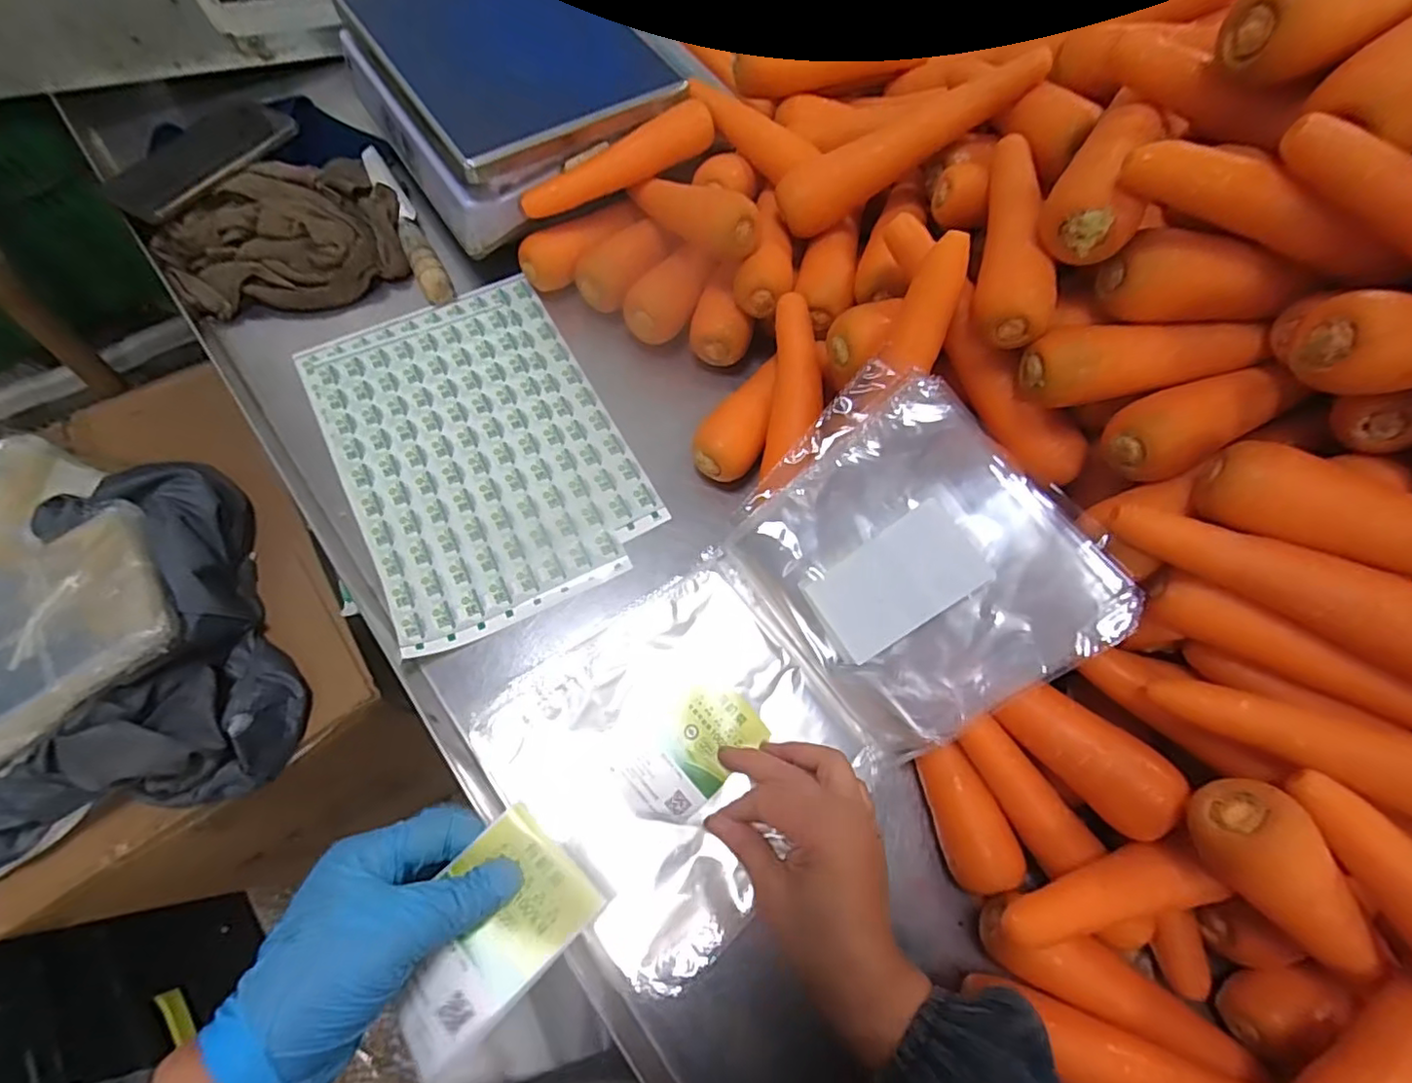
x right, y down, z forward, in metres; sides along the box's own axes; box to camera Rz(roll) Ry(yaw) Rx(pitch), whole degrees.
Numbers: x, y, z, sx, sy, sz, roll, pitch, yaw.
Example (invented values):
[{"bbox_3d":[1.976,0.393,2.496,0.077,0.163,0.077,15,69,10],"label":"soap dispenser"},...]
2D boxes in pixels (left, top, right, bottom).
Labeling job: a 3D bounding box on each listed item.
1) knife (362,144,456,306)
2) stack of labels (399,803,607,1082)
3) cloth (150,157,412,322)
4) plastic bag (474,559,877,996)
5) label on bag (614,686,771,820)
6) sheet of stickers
[{"bbox_3d":[-0.286,-0.304,0.581,0.026,0.021,0.209,-26,71,-13],"label":"knife"},{"bbox_3d":[-0.102,0.179,0.281,0.096,0.009,0.063,-41,75,-18],"label":"stack of labels"},{"bbox_3d":[-0.377,-0.273,0.553,0.194,0.044,0.146,-28,71,-14],"label":"cloth"},{"bbox_3d":[-0.015,0.132,0.396,0.201,0.018,0.194,-36,73,-16],"label":"plastic bag"},{"bbox_3d":[-0.009,0.135,0.395,0.093,0.010,0.054,-40,74,-17],"label":"label on bag"},{"bbox_3d":[-0.185,-0.082,0.505,0.208,0.005,0.303,-27,71,-14],"label":"sheet of stickers"}]

